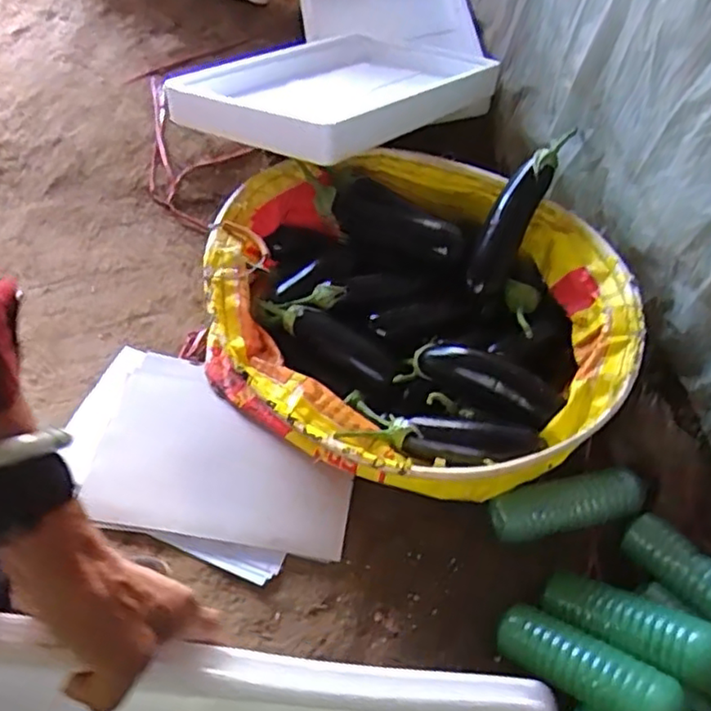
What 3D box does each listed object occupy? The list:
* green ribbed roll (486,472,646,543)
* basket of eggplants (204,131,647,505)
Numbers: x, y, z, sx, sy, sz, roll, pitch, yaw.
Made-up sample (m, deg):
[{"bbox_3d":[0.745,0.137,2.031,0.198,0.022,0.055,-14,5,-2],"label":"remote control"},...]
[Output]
[{"bbox_3d":[0.301,0.215,0.946,0.220,0.064,0.064,-8,54,-7],"label":"green ribbed roll"},{"bbox_3d":[0.089,-0.063,1.002,0.606,0.202,0.527,15,55,10],"label":"basket of eggplants"}]

